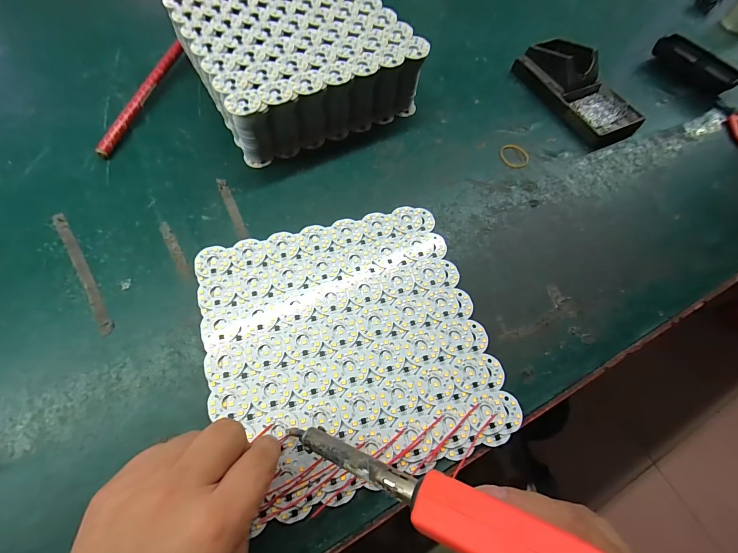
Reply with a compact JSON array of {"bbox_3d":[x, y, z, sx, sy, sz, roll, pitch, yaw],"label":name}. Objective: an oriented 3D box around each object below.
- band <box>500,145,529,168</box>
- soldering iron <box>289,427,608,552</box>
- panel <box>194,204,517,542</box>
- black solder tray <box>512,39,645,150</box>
[{"bbox_3d":[0.165,-0.137,0.381,0.034,0.004,0.033,1,63,-3],"label":"band"},{"bbox_3d":[0.032,0.116,0.174,0.171,0.025,0.026,8,59,34],"label":"soldering iron"},{"bbox_3d":[-0.017,0.049,0.278,0.219,0.005,0.216,-13,65,-10],"label":"panel"},{"bbox_3d":[0.265,-0.236,0.414,0.089,0.043,0.162,-21,67,-13],"label":"black solder tray"}]

